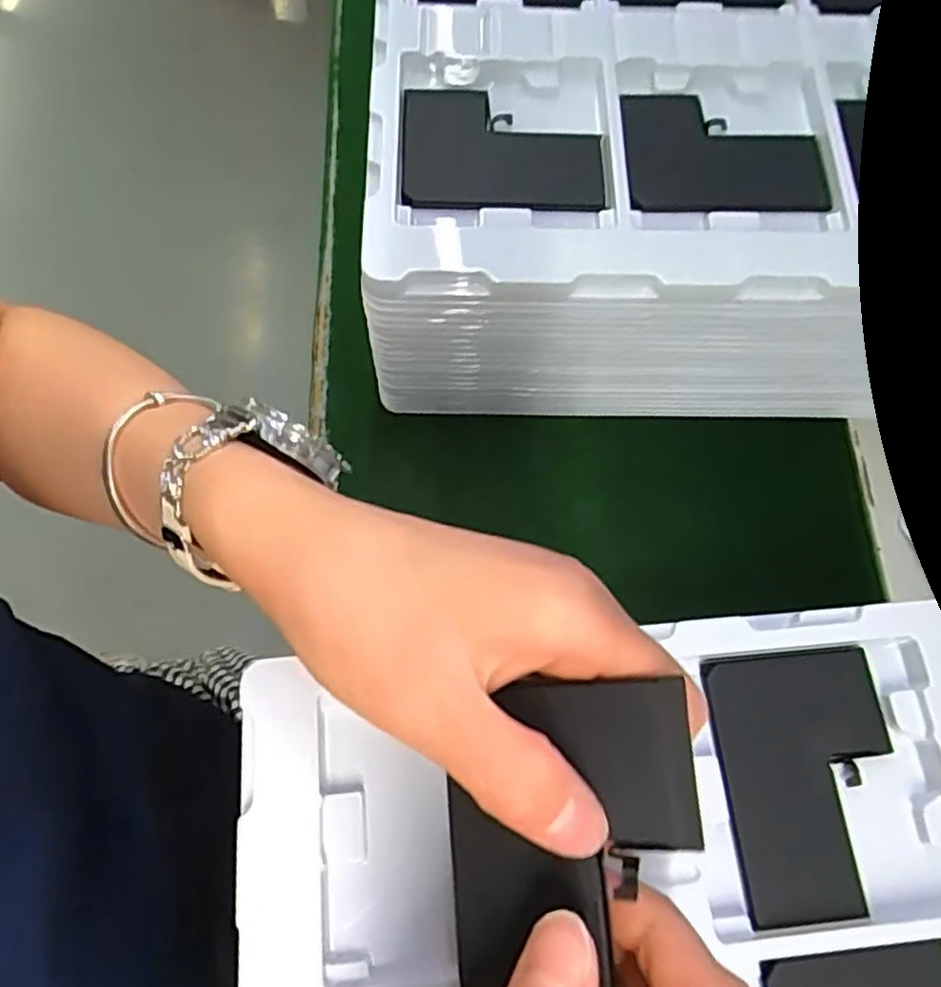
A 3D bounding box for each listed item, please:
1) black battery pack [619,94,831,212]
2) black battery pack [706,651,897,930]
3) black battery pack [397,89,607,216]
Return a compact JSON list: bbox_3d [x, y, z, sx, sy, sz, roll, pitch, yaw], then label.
[{"bbox_3d":[0.115,-0.155,0.325,0.089,0.009,0.068,2,73,1],"label":"black battery pack"},{"bbox_3d":[0.127,0.106,0.265,0.064,0.006,0.090,-5,73,-1],"label":"black battery pack"},{"bbox_3d":[0.014,-0.156,0.320,0.088,0.005,0.067,1,73,1],"label":"black battery pack"}]

